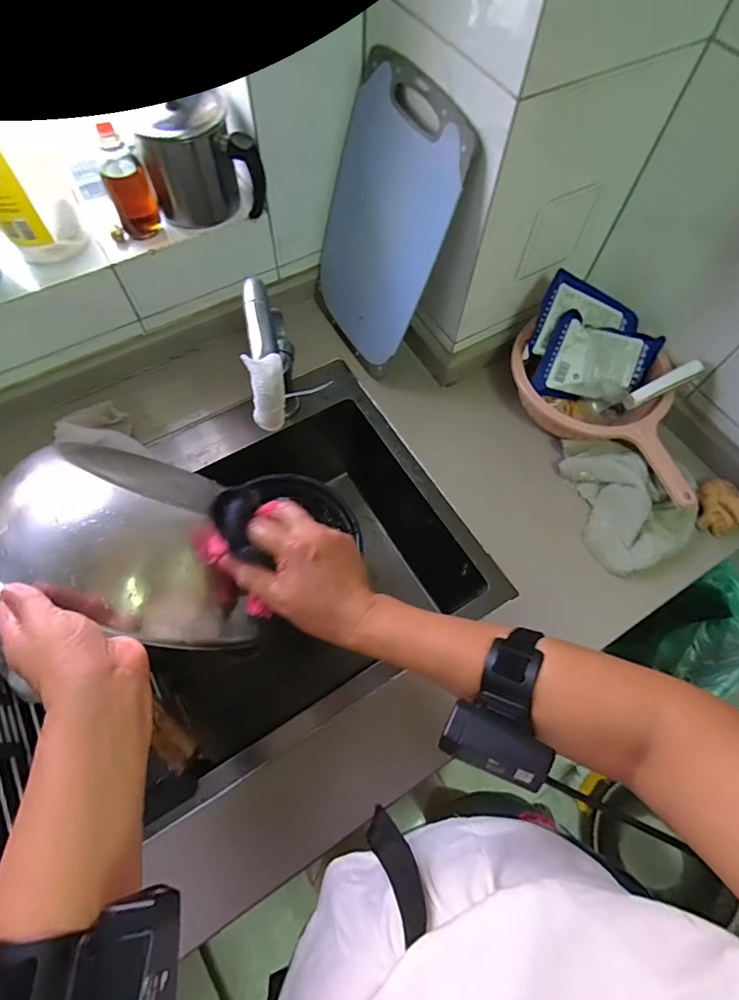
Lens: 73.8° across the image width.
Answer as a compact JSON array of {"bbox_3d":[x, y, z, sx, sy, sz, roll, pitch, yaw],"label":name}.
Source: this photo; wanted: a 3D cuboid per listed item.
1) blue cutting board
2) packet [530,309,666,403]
[{"bbox_3d":[0.010,-0.349,0.647,0.009,0.339,0.222,-21,65,-29],"label":"blue cutting board"},{"bbox_3d":[0.317,-0.188,0.681,0.157,0.023,0.104,12,102,-10],"label":"packet"}]

